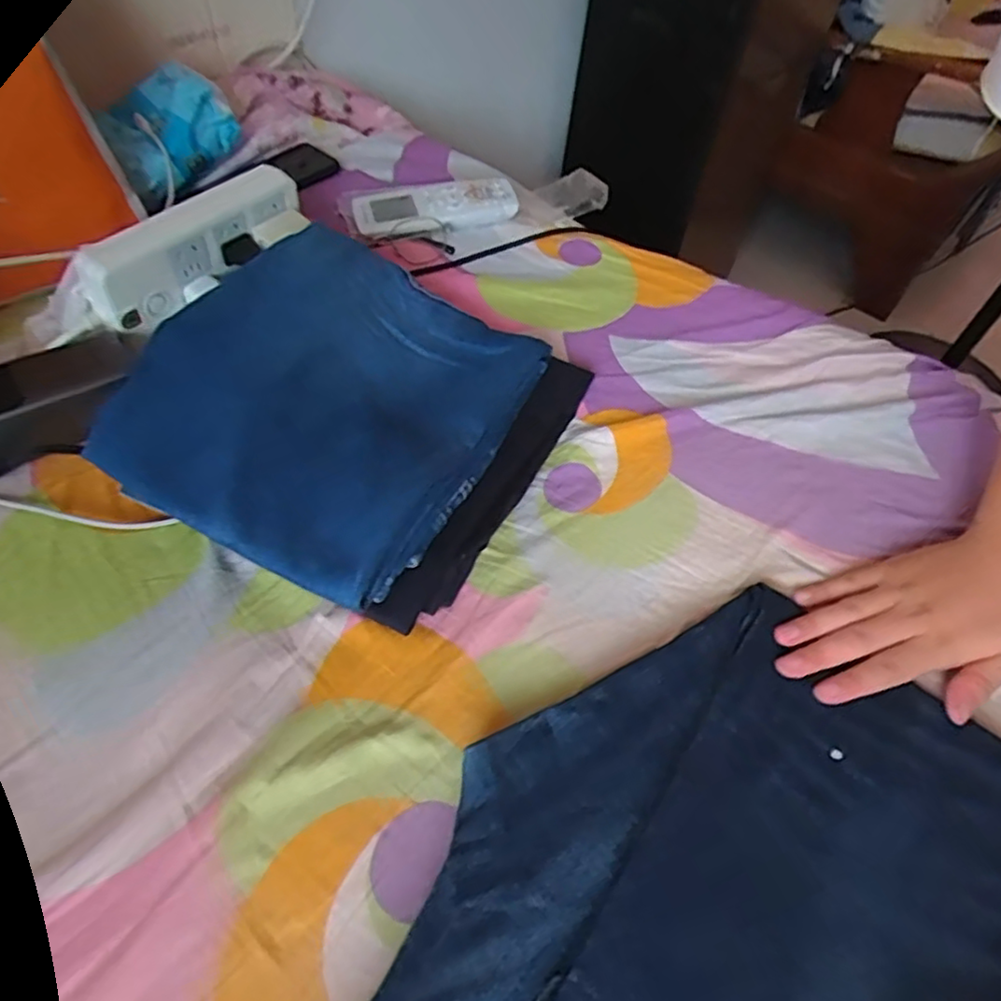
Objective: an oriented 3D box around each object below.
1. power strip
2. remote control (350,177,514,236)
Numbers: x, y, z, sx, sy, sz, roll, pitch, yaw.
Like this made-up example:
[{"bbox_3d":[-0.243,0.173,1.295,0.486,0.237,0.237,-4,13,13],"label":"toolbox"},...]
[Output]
[{"bbox_3d":[-0.240,-0.207,0.522,0.040,0.060,0.190,31,59,19],"label":"power strip"},{"bbox_3d":[-0.064,-0.291,0.642,0.156,0.021,0.056,-10,54,-12],"label":"remote control"}]

